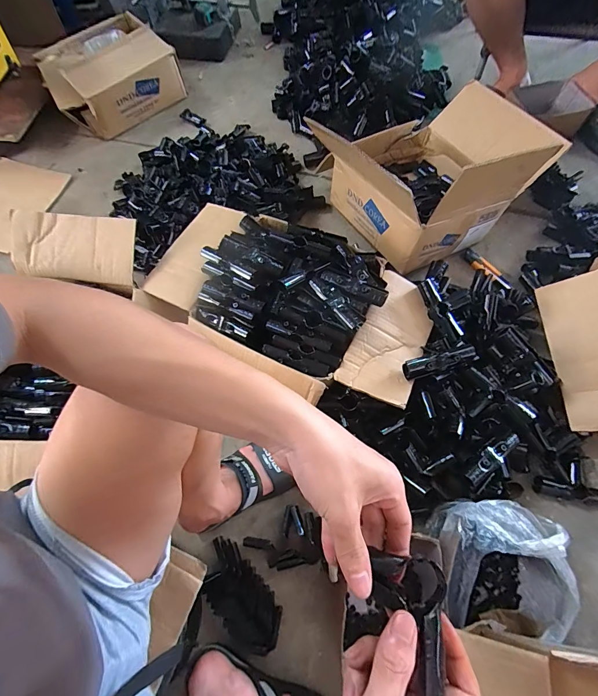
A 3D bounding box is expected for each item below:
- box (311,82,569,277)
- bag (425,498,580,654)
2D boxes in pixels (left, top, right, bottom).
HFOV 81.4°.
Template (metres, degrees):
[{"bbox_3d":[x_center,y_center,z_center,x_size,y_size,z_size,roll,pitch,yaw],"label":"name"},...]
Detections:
[{"bbox_3d":[0.319,-0.423,0.812,0.461,0.245,0.369,-38,71,-13],"label":"box"},{"bbox_3d":[0.326,0.358,0.572,0.196,0.138,0.191,-4,67,0],"label":"bag"}]

